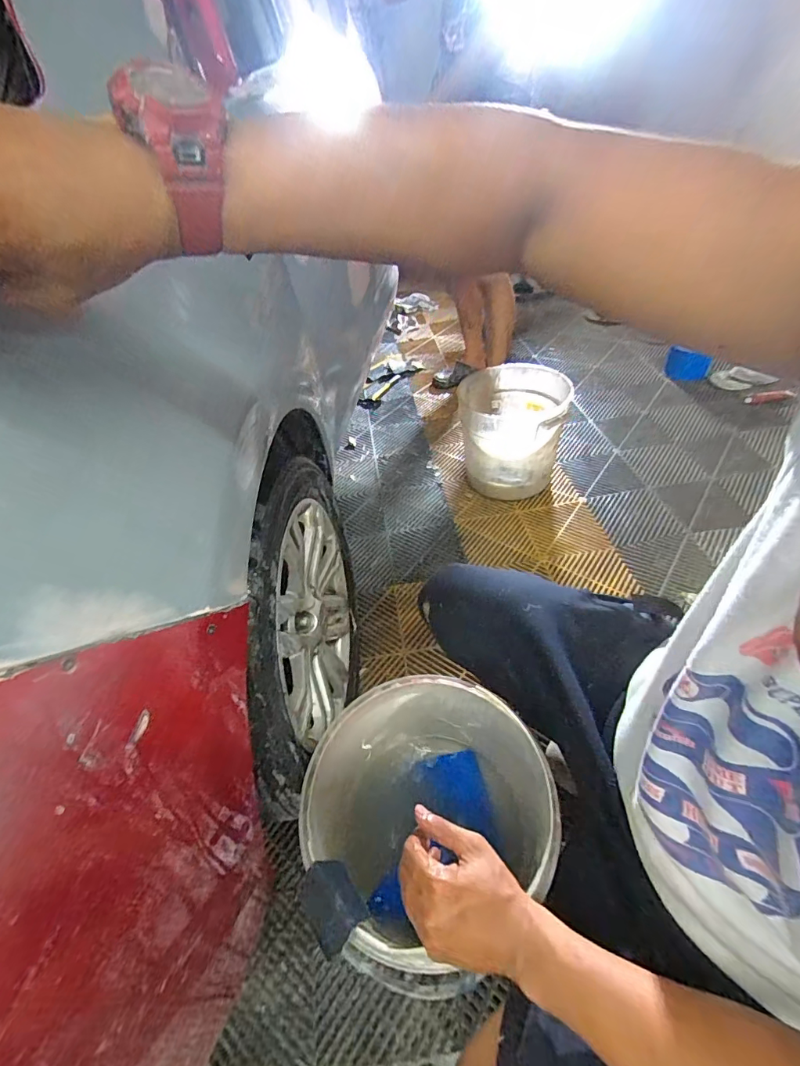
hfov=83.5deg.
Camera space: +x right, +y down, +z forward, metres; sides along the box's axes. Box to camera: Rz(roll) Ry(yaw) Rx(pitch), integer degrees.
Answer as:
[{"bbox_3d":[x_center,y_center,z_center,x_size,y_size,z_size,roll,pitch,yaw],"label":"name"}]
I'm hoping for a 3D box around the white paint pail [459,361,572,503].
[{"bbox_3d":[0.339,-0.296,1.365,0.296,0.307,0.292,1,44,7],"label":"white paint pail"}]

